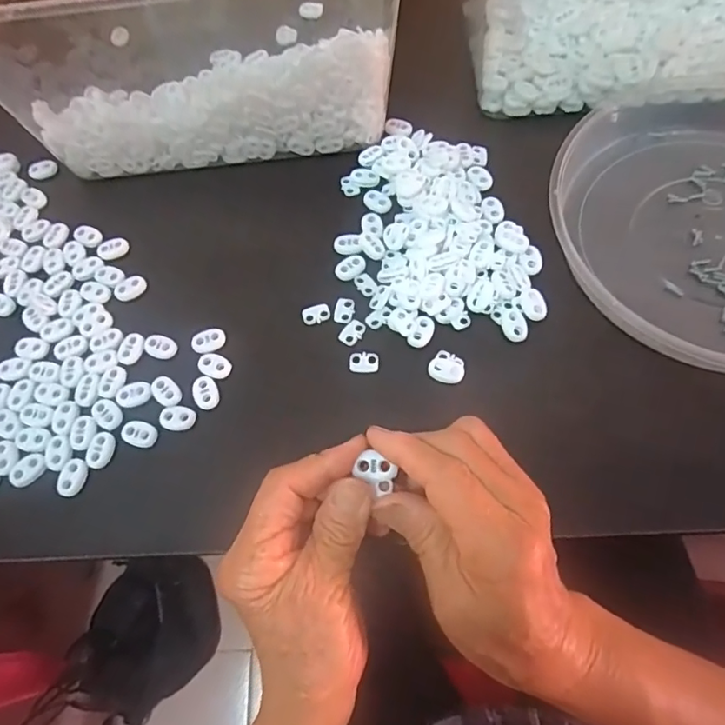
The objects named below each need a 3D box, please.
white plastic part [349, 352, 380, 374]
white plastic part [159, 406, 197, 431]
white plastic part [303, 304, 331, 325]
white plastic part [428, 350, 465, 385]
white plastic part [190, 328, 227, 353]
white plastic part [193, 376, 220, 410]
[{"bbox_3d":[0.001,0.000,0.340,0.019,0.004,0.014,2,66,5],"label":"white plastic part"},{"bbox_3d":[-0.116,0.035,0.330,0.021,0.004,0.016,6,66,7],"label":"white plastic part"},{"bbox_3d":[-0.031,-0.033,0.359,0.019,0.004,0.013,-14,65,-3],"label":"white plastic part"},{"bbox_3d":[0.054,0.003,0.334,0.022,0.005,0.021,14,67,10],"label":"white plastic part"},{"bbox_3d":[-0.103,-0.015,0.353,0.022,0.004,0.015,-29,67,-9],"label":"white plastic part"},{"bbox_3d":[-0.100,0.019,0.336,0.015,0.004,0.021,-12,65,-1],"label":"white plastic part"}]

